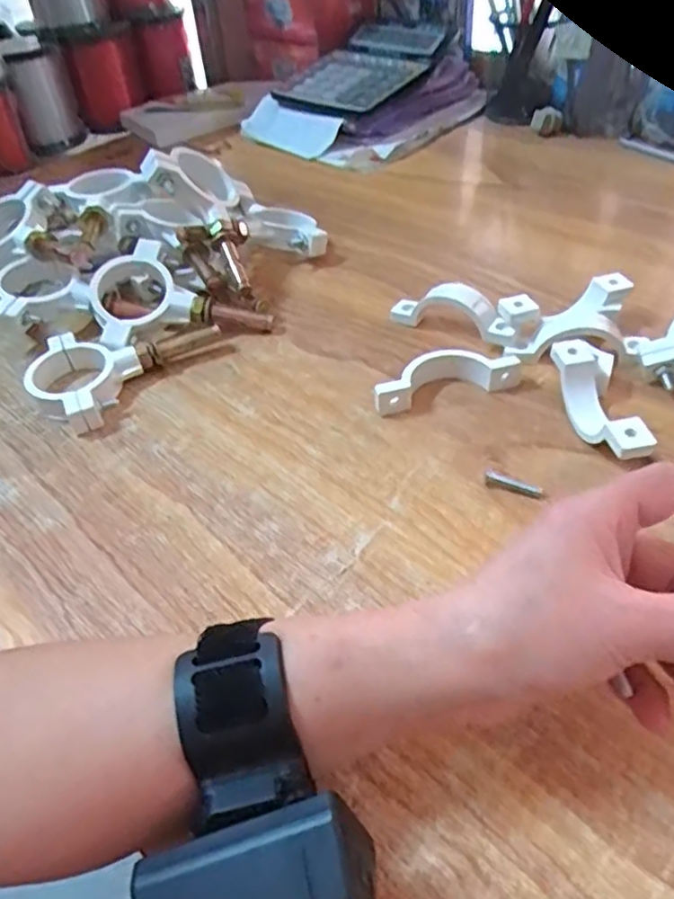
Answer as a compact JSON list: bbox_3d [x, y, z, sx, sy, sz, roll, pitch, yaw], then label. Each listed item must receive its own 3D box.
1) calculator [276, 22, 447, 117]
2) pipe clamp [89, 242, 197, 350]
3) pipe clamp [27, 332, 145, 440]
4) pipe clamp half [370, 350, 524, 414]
[{"bbox_3d":[0.030,-0.422,0.726,0.137,0.042,0.177,24,51,27],"label":"calculator"},{"bbox_3d":[-0.139,-0.107,0.456,0.067,0.020,0.068,-28,76,-16],"label":"pipe clamp"},{"bbox_3d":[-0.164,-0.043,0.417,0.063,0.022,0.067,12,47,17],"label":"pipe clamp"},{"bbox_3d":[0.065,-0.044,0.398,0.089,0.022,0.024,-13,45,-8],"label":"pipe clamp half"}]

